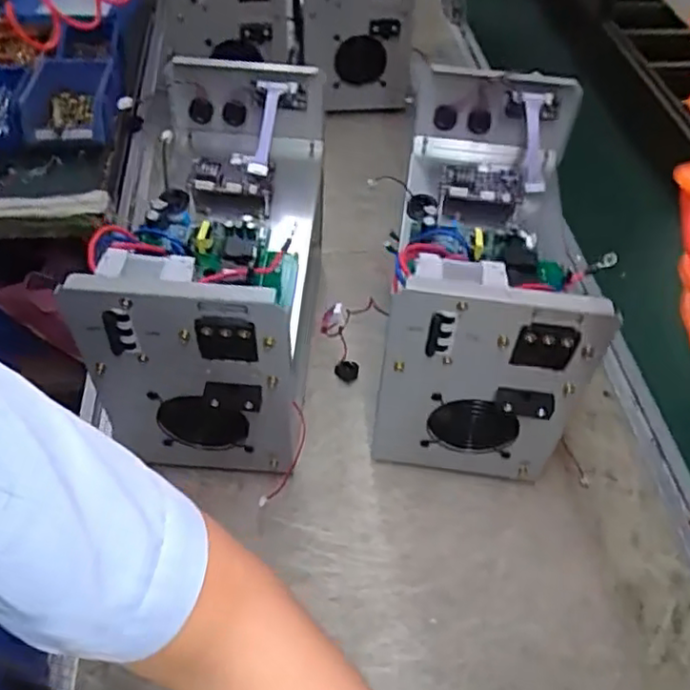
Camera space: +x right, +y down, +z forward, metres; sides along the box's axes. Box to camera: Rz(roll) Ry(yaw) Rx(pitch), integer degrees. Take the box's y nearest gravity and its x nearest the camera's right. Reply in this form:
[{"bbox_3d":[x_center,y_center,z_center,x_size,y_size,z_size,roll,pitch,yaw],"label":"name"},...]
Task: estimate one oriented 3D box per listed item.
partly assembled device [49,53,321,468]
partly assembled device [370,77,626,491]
[{"bbox_3d":[-0.130,-0.086,0.717,0.184,0.284,0.387,3,50,0],"label":"partly assembled device"},{"bbox_3d":[0.152,-0.085,0.727,0.184,0.280,0.403,8,50,4],"label":"partly assembled device"}]

